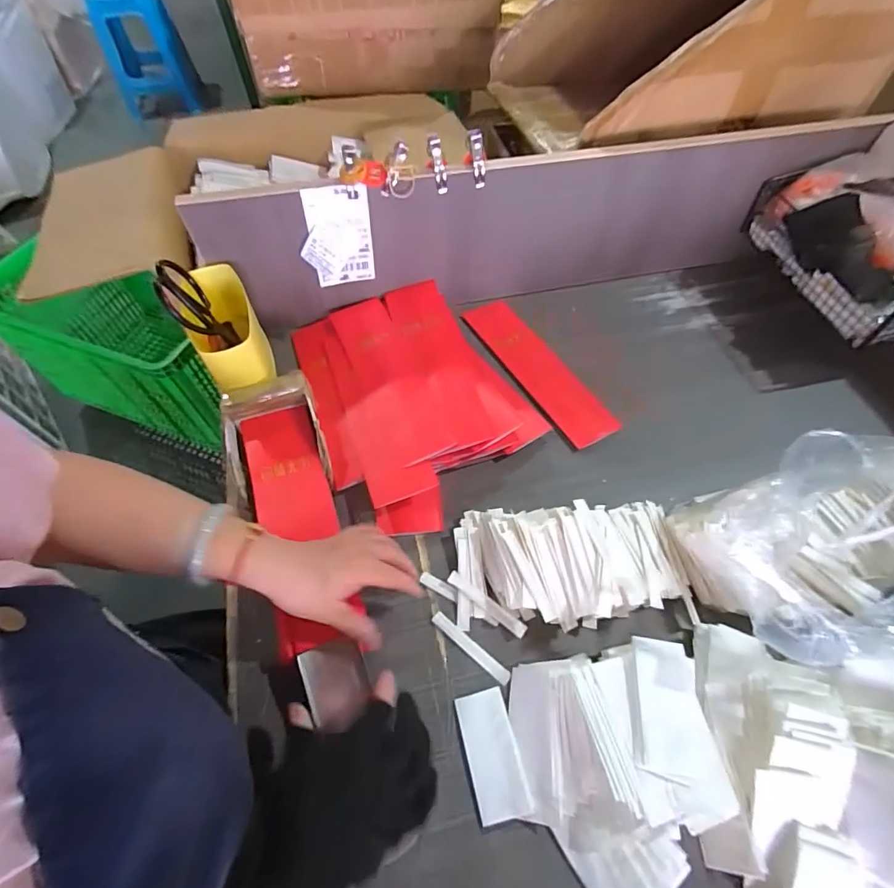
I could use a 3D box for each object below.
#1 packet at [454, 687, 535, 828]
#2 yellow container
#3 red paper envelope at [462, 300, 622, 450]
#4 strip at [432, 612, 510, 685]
[{"bbox_3d":[0.040,0.275,0.409,0.046,0.009,0.094,-13,61,-7],"label":"packet"},{"bbox_3d":[-0.266,-0.141,0.553,0.068,0.099,0.152,-24,60,-13],"label":"yellow container"},{"bbox_3d":[0.128,-0.109,0.646,0.082,0.011,0.273,-24,61,-22],"label":"red paper envelope"},{"bbox_3d":[0.024,0.200,0.453,0.091,0.007,0.013,36,66,19],"label":"strip"}]

